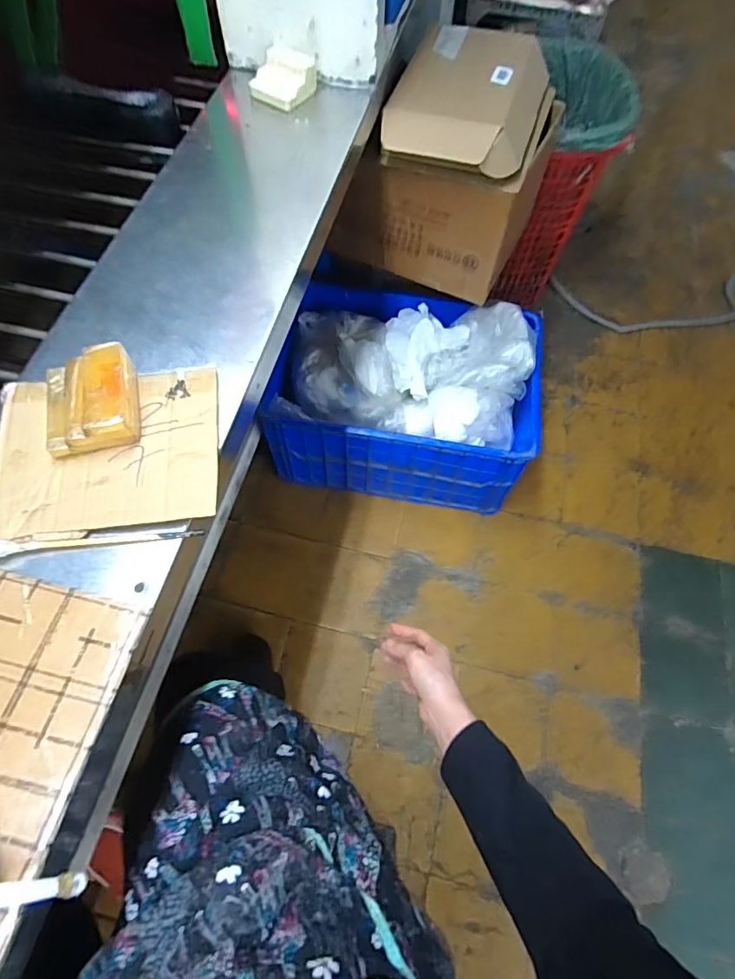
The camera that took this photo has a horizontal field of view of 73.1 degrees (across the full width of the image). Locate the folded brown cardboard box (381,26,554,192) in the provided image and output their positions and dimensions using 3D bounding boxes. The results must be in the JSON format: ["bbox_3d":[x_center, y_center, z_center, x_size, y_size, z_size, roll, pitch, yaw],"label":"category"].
[{"bbox_3d":[0.185,-0.678,0.880,0.249,0.084,0.344,18,65,8],"label":"folded brown cardboard box"}]

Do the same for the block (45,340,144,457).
[{"bbox_3d":[-0.269,-0.086,0.476,0.085,0.044,0.103,-11,65,-6],"label":"block"}]

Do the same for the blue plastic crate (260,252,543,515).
[{"bbox_3d":[0.108,-0.235,1.245,0.558,0.362,0.428,8,64,3],"label":"blue plastic crate"}]

